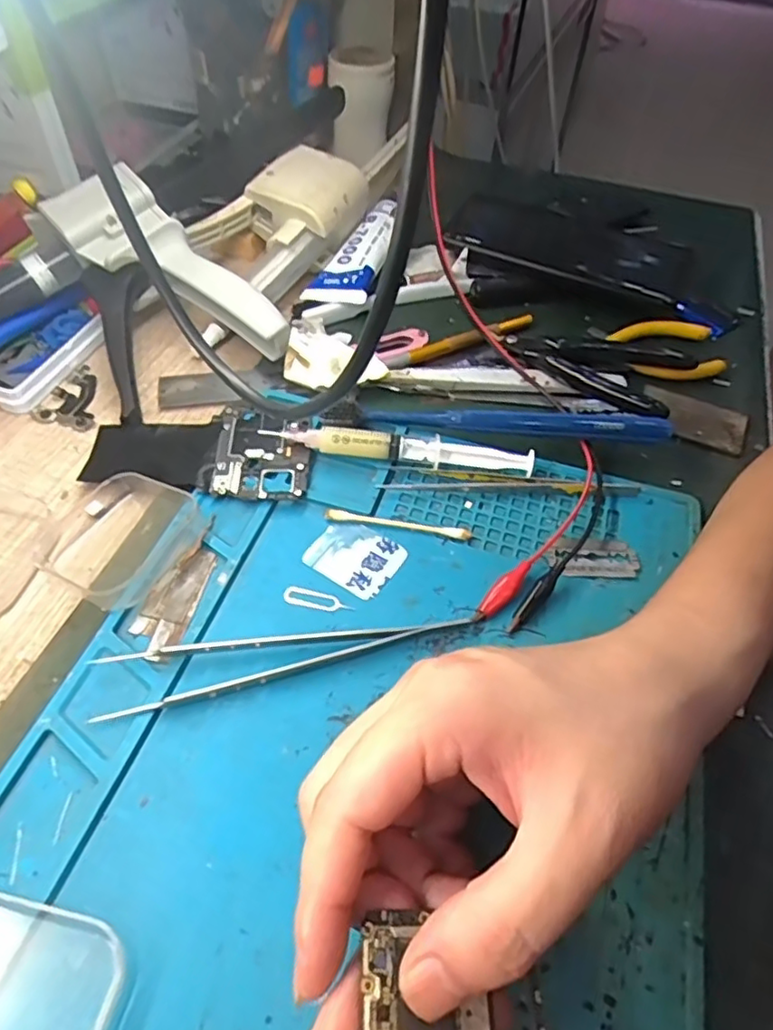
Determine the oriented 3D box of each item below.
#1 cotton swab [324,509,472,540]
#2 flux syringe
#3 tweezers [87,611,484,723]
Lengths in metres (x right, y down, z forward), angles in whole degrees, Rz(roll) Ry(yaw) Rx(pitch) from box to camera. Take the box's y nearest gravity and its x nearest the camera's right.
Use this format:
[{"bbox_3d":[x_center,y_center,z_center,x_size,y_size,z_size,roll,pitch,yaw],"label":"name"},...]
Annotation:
[{"bbox_3d":[0.005,0.004,0.309,0.071,0.004,0.006,9,52,4],"label":"cotton swab"},{"bbox_3d":[0.007,-0.034,0.329,0.137,0.018,0.011,5,52,1],"label":"flux syringe"},{"bbox_3d":[-0.037,0.056,0.263,0.157,0.009,0.026,-9,53,-10],"label":"tweezers"}]

